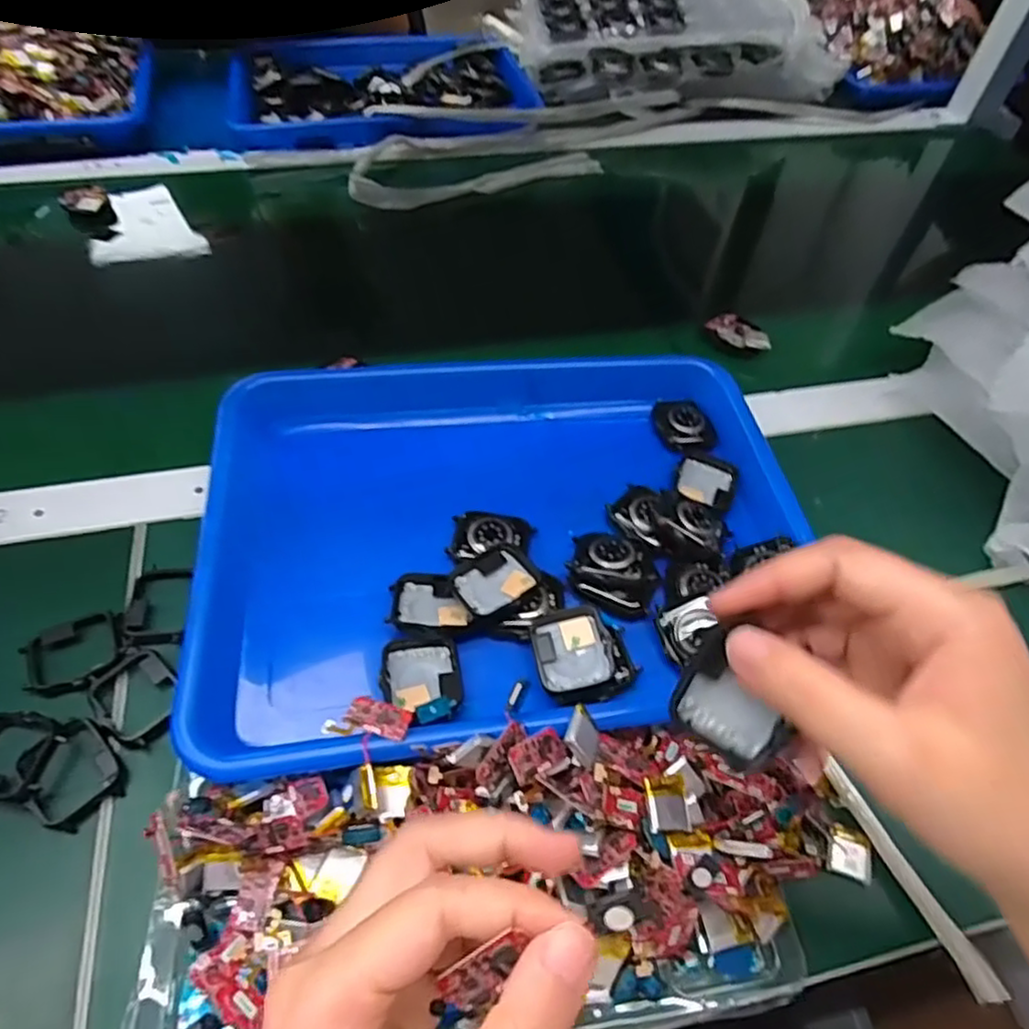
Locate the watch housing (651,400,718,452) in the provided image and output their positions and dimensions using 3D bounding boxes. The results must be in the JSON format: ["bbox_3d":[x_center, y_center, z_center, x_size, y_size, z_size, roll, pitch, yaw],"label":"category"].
[{"bbox_3d":[0.110,-0.059,0.434,0.036,0.012,0.043,-18,56,-17],"label":"watch housing"}]

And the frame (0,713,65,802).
[{"bbox_3d":[-0.231,0.110,0.304,0.042,0.015,0.038,8,53,2],"label":"frame"}]

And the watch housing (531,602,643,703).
[{"bbox_3d":[0.034,0.068,0.326,0.048,0.017,0.043,-10,54,-11],"label":"watch housing"}]

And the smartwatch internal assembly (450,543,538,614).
[{"bbox_3d":[-0.010,0.035,0.346,0.041,0.011,0.034,-25,58,-21],"label":"smartwatch internal assembly"}]

